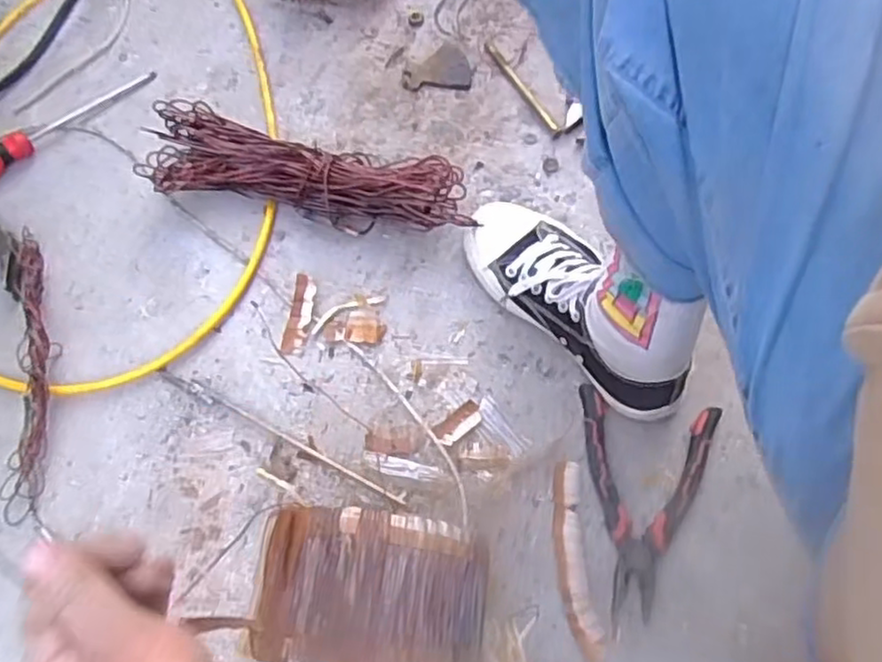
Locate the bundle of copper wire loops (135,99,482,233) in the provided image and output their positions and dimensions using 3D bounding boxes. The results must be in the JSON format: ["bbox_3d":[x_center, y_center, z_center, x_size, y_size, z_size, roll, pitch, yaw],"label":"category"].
[{"bbox_3d":[-0.134,-0.154,0.684,0.312,0.070,0.075,9,71,1],"label":"bundle of copper wire loops"}]

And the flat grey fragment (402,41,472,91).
[{"bbox_3d":[-0.005,-0.295,0.768,0.074,0.008,0.060,-3,71,-3],"label":"flat grey fragment"}]

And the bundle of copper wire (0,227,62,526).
[{"bbox_3d":[-0.365,0.027,0.609,0.041,0.033,0.264,-8,72,-5],"label":"bundle of copper wire"}]

